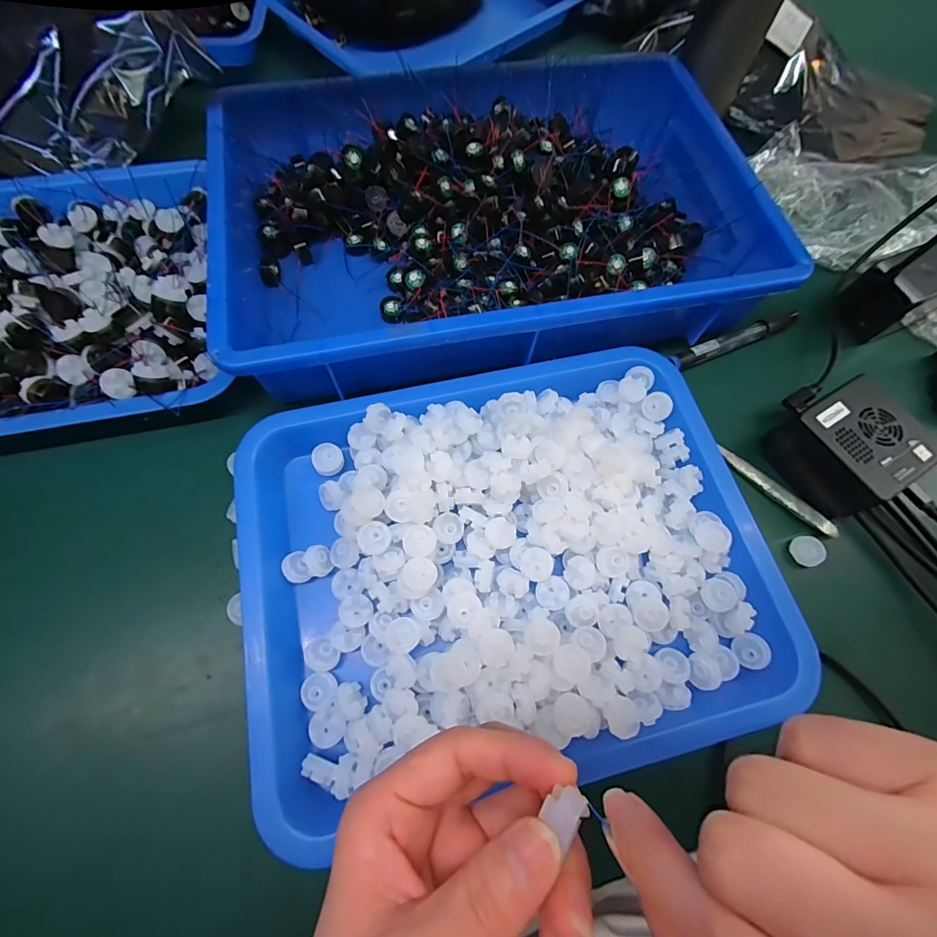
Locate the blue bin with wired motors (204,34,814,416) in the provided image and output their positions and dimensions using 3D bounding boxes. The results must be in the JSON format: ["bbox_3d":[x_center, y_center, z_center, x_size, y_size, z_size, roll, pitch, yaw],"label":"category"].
[{"bbox_3d":[0.014,-0.217,0.369,0.418,0.074,0.287,-10,70,-6],"label":"blue bin with wired motors"}]

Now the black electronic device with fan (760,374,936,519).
[{"bbox_3d":[0.273,-0.016,0.313,0.070,0.047,0.079,-30,73,-13],"label":"black electronic device with fan"}]

